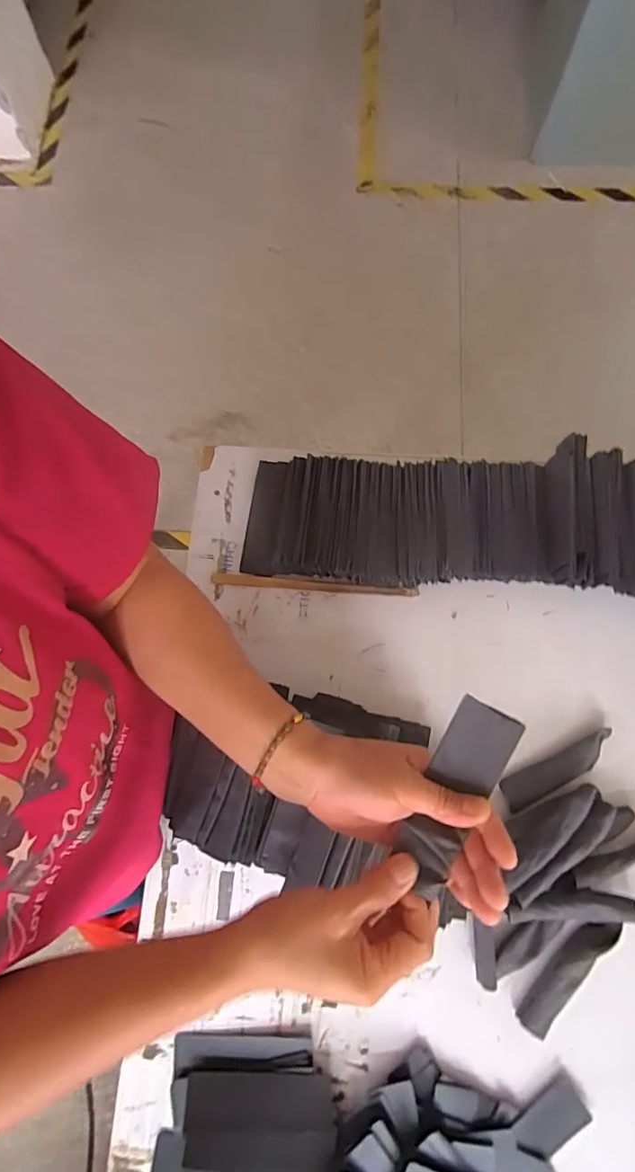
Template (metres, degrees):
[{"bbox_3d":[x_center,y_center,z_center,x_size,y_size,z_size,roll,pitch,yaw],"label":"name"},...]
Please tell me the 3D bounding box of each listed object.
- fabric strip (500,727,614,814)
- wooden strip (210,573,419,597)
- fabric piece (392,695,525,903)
[{"bbox_3d":[0.284,0.215,0.601,0.143,0.013,0.036,-27,77,-6],"label":"fabric strip"},{"bbox_3d":[-0.005,-0.001,0.667,0.266,0.008,0.014,4,75,2],"label":"wooden strip"},{"bbox_3d":[0.093,0.144,0.348,0.044,0.012,0.131,23,89,7],"label":"fabric piece"}]

